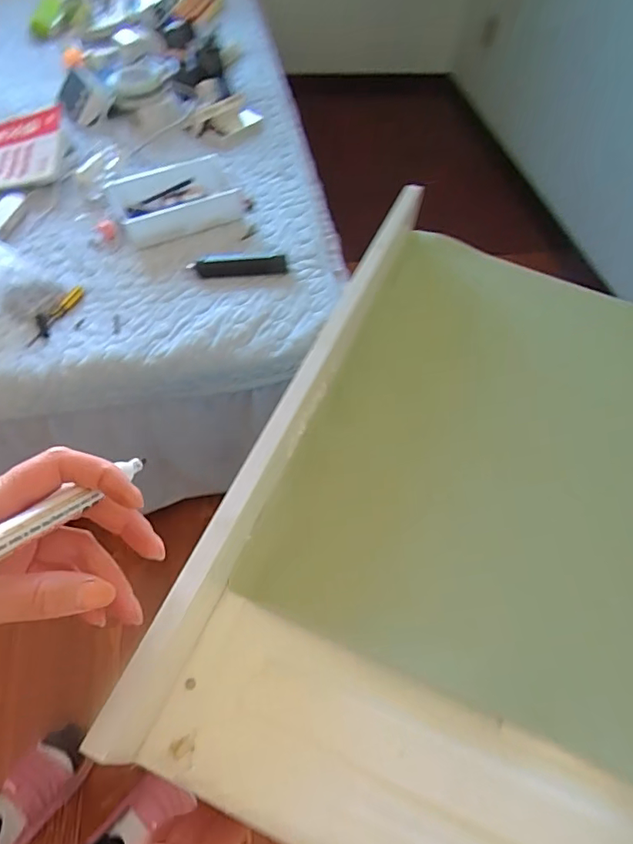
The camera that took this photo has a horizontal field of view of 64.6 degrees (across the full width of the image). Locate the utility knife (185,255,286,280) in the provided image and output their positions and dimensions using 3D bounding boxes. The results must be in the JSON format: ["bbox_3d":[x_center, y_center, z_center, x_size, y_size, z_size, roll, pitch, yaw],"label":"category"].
[{"bbox_3d":[-0.136,-0.271,0.872,0.165,0.036,0.021,-1,60,-4],"label":"utility knife"}]

